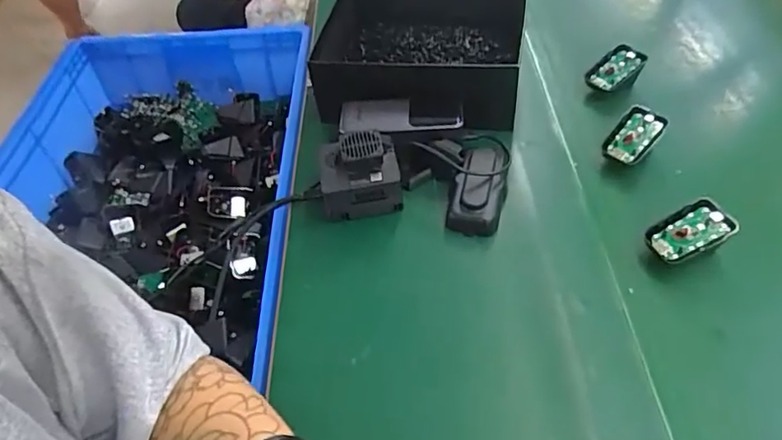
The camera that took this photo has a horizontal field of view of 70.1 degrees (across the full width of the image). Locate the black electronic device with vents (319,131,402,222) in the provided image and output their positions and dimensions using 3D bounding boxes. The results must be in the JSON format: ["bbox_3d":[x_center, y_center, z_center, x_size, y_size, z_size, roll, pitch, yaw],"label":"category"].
[{"bbox_3d":[-0.032,-0.046,0.563,0.077,0.060,0.069,-7,47,-2],"label":"black electronic device with vents"}]

